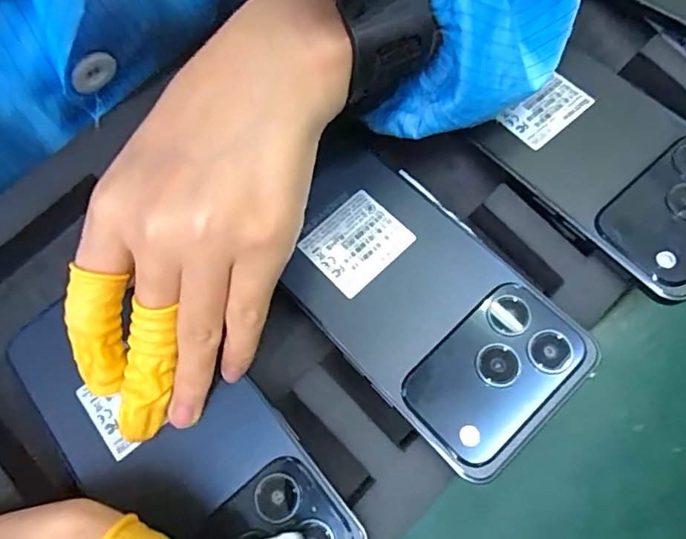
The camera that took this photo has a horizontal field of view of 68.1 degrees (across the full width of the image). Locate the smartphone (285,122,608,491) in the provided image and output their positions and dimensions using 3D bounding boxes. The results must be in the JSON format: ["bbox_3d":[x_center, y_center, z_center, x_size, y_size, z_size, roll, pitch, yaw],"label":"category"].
[{"bbox_3d":[0.028,0.008,0.214,0.076,0.006,0.144,-39,69,-8],"label":"smartphone"}]

